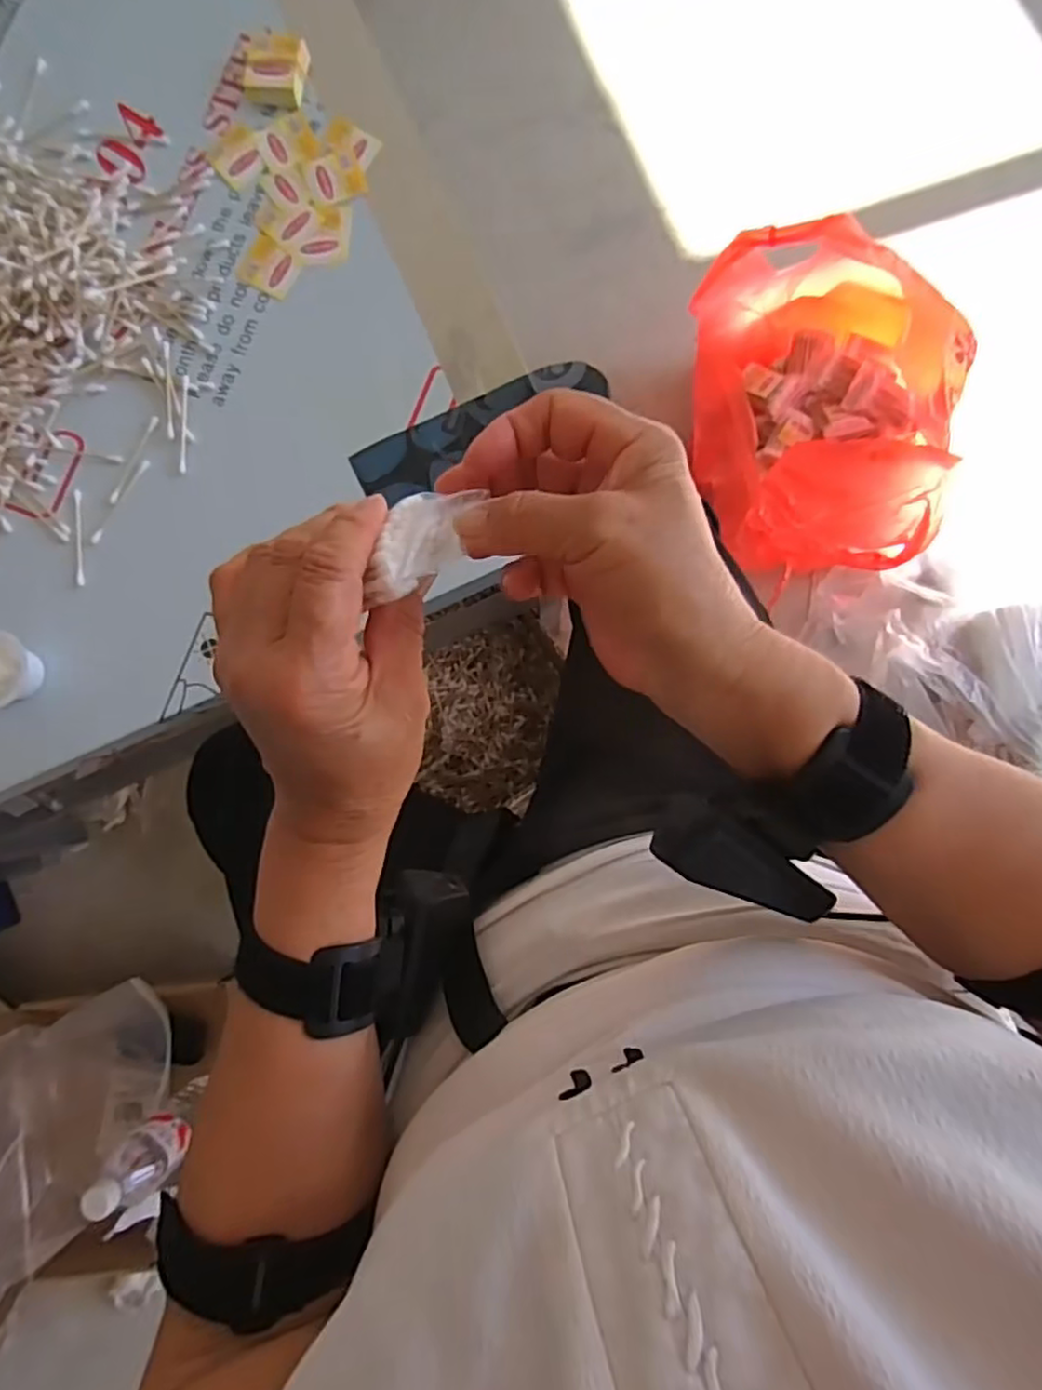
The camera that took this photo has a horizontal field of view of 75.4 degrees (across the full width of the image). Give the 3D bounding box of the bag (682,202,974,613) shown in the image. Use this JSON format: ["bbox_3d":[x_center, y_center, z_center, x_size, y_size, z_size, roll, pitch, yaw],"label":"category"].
[{"bbox_3d":[0.377,-0.341,0.845,0.280,0.197,0.417,-5,84,2],"label":"bag"}]

